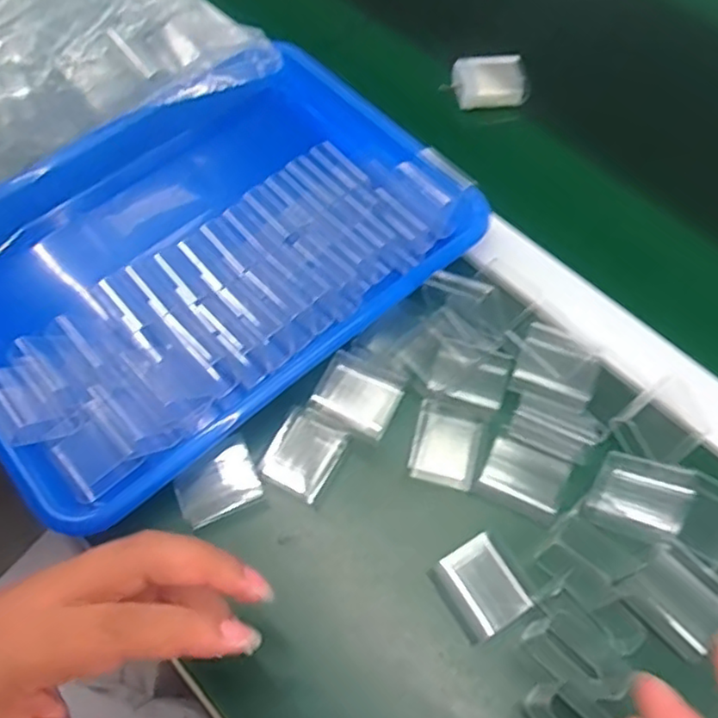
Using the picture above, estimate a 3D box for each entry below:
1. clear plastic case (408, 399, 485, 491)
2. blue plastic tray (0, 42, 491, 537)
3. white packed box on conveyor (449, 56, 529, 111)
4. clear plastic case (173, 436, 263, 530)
[{"bbox_3d":[0.051,0.050,0.375,0.037,0.014,0.043,13,62,7],"label":"clear plastic case"},{"bbox_3d":[-0.109,-0.071,0.430,0.324,0.063,0.246,-37,68,-18],"label":"blue plastic tray"},{"bbox_3d":[0.104,-0.221,0.515,0.058,0.026,0.036,-6,62,-4],"label":"white packed box on conveyor"},{"bbox_3d":[-0.079,0.072,0.367,0.046,0.027,0.030,-33,67,-17],"label":"clear plastic case"}]

